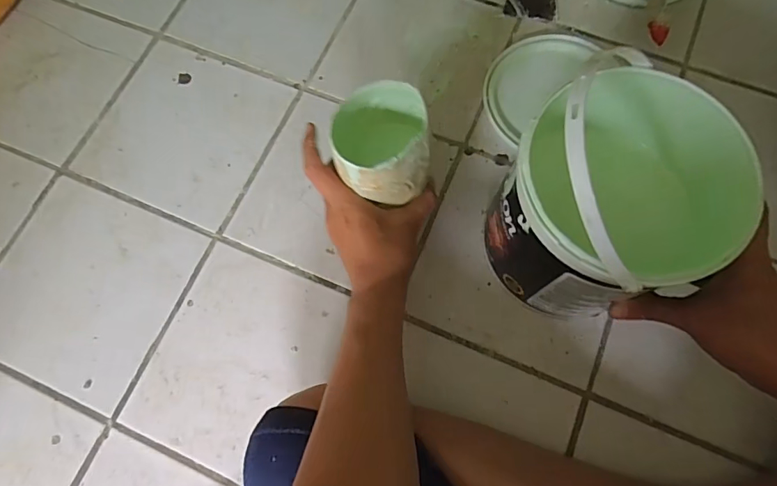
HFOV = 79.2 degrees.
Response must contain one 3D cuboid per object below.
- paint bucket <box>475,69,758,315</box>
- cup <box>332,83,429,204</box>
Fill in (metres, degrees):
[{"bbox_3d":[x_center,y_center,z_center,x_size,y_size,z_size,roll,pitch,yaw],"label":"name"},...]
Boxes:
[{"bbox_3d":[0.191,-0.039,0.393,0.163,0.228,0.170,0,72,2],"label":"paint bucket"},{"bbox_3d":[-0.006,-0.086,0.421,0.079,0.074,0.089,-6,72,0],"label":"cup"}]

